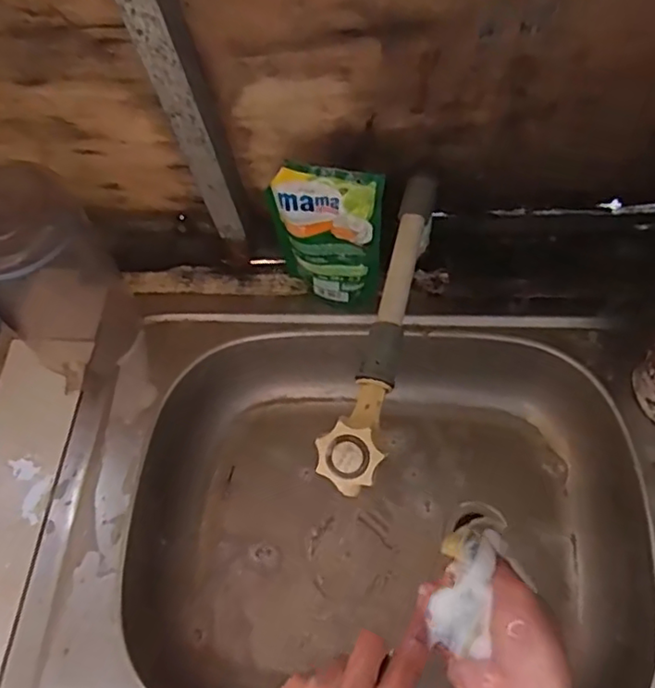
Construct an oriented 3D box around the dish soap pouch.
[{"bbox_3d":[-0.002,-0.104,0.613,0.111,0.157,0.052,15,63,12],"label":"dish soap pouch"}]

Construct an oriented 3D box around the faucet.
[{"bbox_3d":[0.054,-0.022,0.499,0.045,0.073,0.302,14,63,11],"label":"faucet"}]

